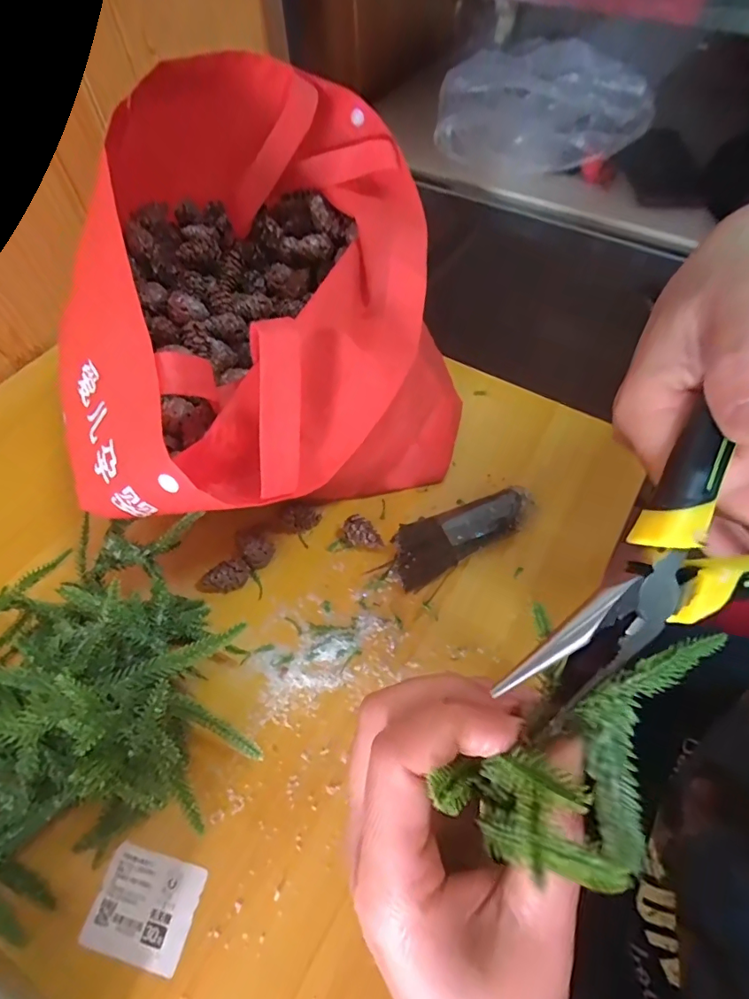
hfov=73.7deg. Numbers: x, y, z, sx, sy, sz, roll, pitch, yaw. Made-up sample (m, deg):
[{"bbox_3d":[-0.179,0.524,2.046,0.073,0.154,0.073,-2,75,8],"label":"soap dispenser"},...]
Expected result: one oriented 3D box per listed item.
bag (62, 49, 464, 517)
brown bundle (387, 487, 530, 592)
[{"bbox_3d":[-0.075,-0.135,0.403,0.259,0.203,0.346,-13,59,-7],"label":"bag"},{"bbox_3d":[0.067,0.025,0.398,0.127,0.028,0.045,-27,61,-14],"label":"brown bundle"}]

